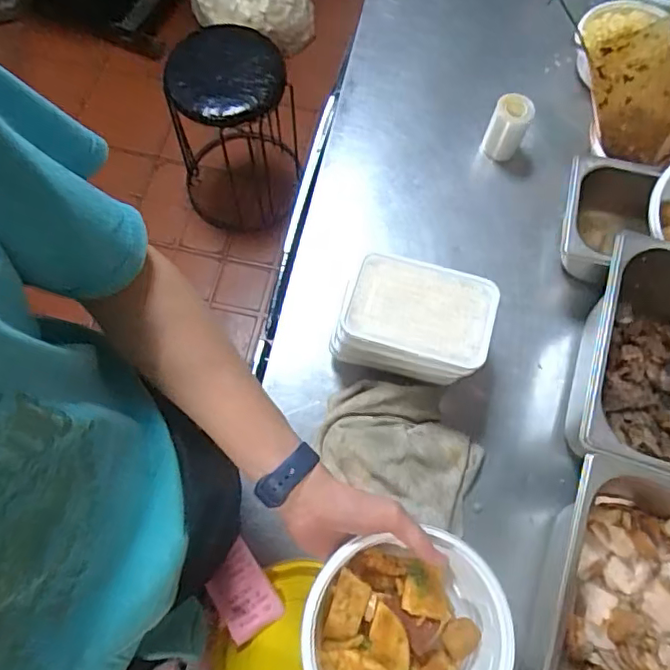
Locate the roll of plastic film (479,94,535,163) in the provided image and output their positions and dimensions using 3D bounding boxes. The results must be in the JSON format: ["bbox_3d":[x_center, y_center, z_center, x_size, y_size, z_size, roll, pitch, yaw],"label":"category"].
[{"bbox_3d":[0.253,-0.304,0.838,0.053,0.085,0.049,0,69,-1],"label":"roll of plastic film"}]

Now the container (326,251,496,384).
[{"bbox_3d":[0.097,-0.015,0.688,0.167,0.096,0.132,16,70,5],"label":"container"}]

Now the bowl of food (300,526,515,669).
[{"bbox_3d":[0.061,0.256,0.480,0.168,0.064,0.156,0,69,-1],"label":"bowl of food"}]

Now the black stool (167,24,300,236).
[{"bbox_3d":[-0.275,-0.539,1.531,0.311,0.560,0.312,0,69,-1],"label":"black stool"}]

